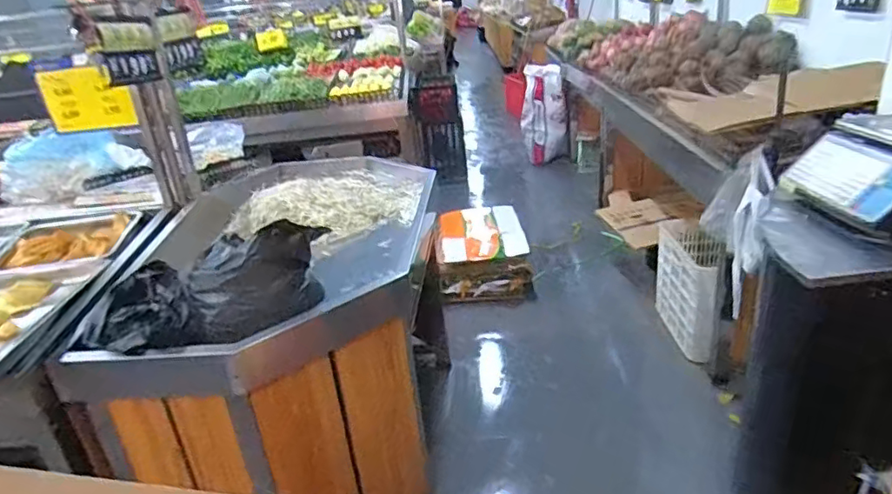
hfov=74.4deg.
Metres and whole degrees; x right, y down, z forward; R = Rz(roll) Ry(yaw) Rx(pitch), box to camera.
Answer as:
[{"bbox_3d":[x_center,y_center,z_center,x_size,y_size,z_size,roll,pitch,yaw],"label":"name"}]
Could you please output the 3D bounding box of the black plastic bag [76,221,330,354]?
[{"bbox_3d":[-0.541,0.082,1.286,0.482,0.200,0.285,-3,23,7],"label":"black plastic bag"}]

